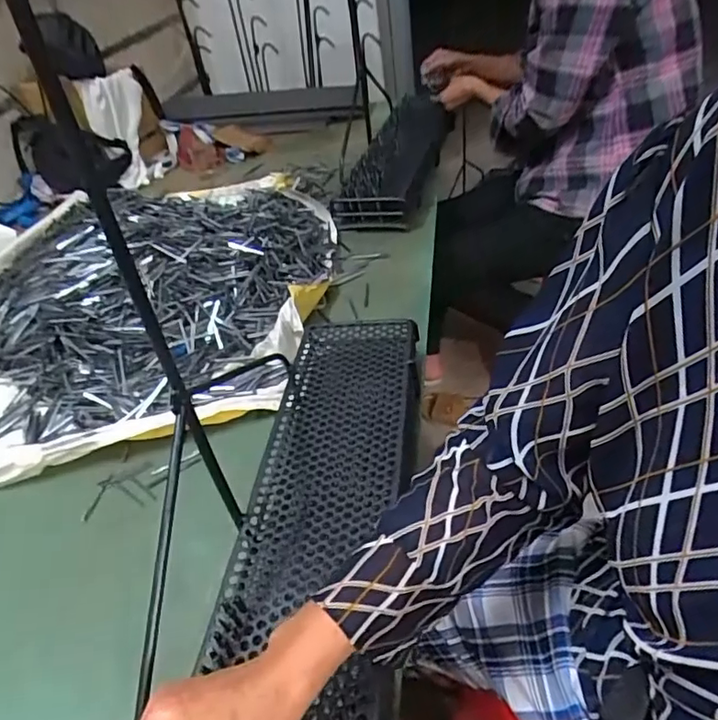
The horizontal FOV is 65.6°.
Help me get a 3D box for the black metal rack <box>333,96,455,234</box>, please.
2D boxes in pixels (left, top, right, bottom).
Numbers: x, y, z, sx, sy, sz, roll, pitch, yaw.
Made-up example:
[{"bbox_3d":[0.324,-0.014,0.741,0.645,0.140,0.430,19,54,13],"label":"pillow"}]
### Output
[{"bbox_3d":[0.094,-0.437,1.184,0.147,0.096,0.472,8,44,20],"label":"black metal rack"}]

